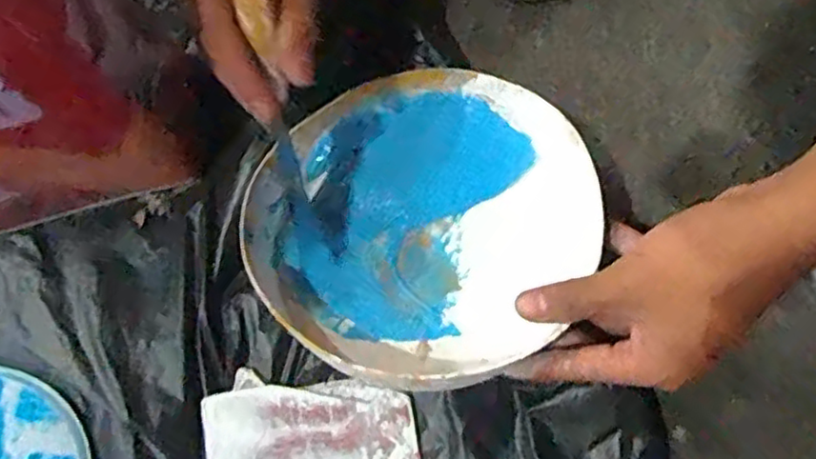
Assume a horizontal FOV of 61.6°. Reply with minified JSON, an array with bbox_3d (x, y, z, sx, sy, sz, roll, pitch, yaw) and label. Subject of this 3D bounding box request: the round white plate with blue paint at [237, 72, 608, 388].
[{"bbox_3d":[0.005,-0.005,0.410,0.201,0.050,0.201,-2,67,4],"label":"round white plate with blue paint"}]

